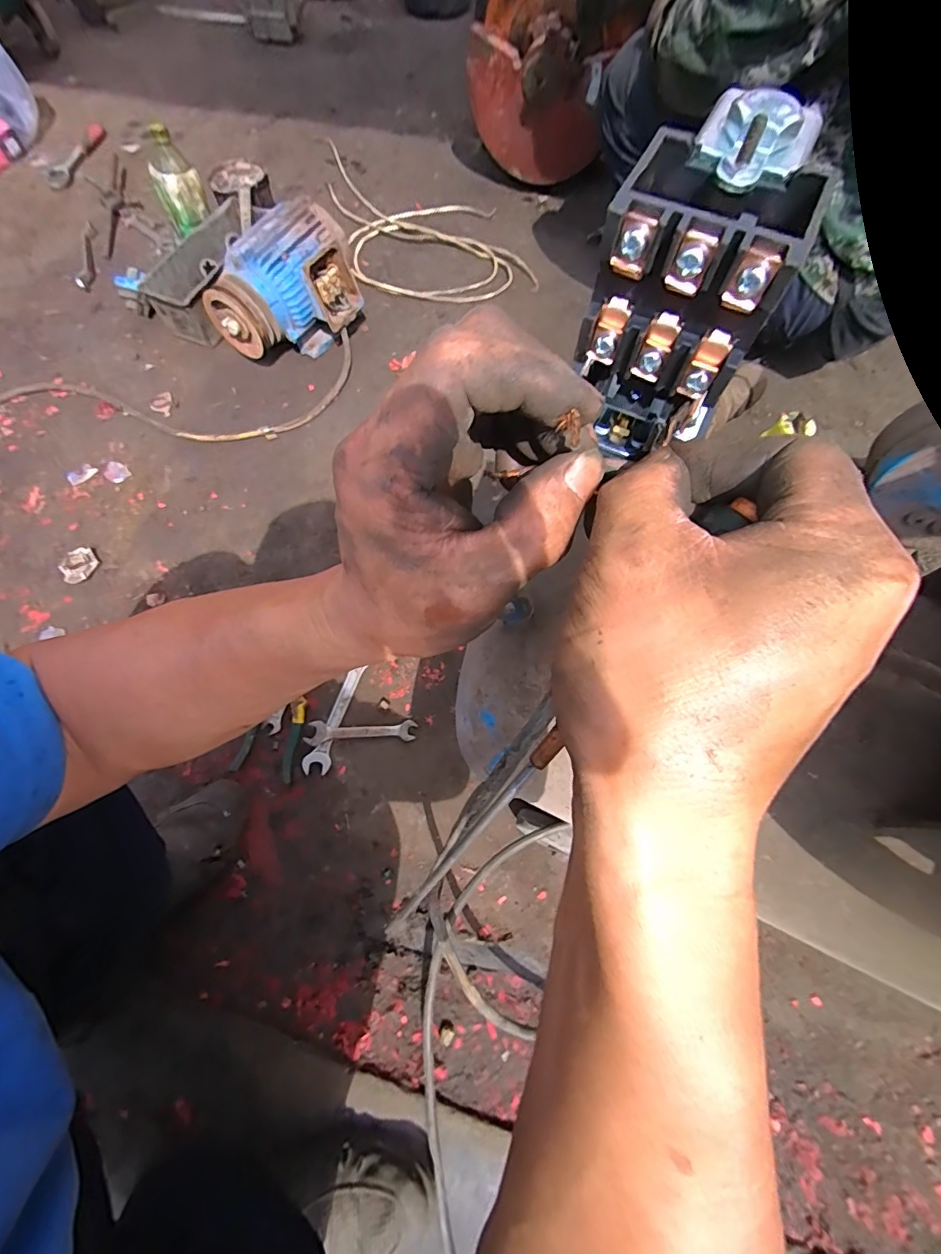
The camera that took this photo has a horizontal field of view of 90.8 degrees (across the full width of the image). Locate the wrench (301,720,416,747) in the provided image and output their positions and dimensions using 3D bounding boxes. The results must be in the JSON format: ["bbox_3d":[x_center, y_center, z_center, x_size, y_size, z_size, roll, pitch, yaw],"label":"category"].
[{"bbox_3d":[-0.152,0.146,0.646,0.148,0.013,0.031,-2,66,-2],"label":"wrench"}]

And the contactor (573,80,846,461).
[{"bbox_3d":[0.062,-0.096,0.142,0.045,0.080,0.050,20,67,10],"label":"contactor"}]

